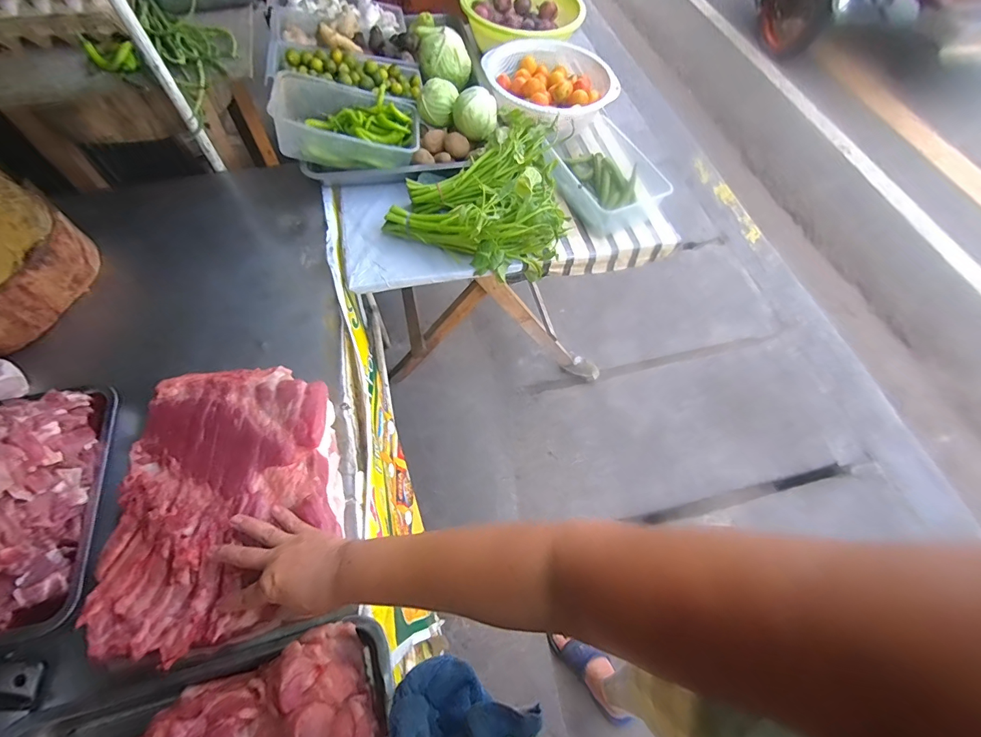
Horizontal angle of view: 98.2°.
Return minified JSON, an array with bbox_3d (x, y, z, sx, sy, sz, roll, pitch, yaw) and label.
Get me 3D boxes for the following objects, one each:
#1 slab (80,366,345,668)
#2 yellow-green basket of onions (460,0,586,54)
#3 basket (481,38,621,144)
[{"bbox_3d":[-0.316,0.153,0.524,0.240,0.045,0.318,-5,62,-6],"label":"slab"},{"bbox_3d":[0.074,-0.846,1.024,0.274,0.077,0.299,0,64,-1],"label":"yellow-green basket of onions"},{"bbox_3d":[0.115,-0.591,0.895,0.263,0.075,0.278,-39,71,-21],"label":"basket"}]

